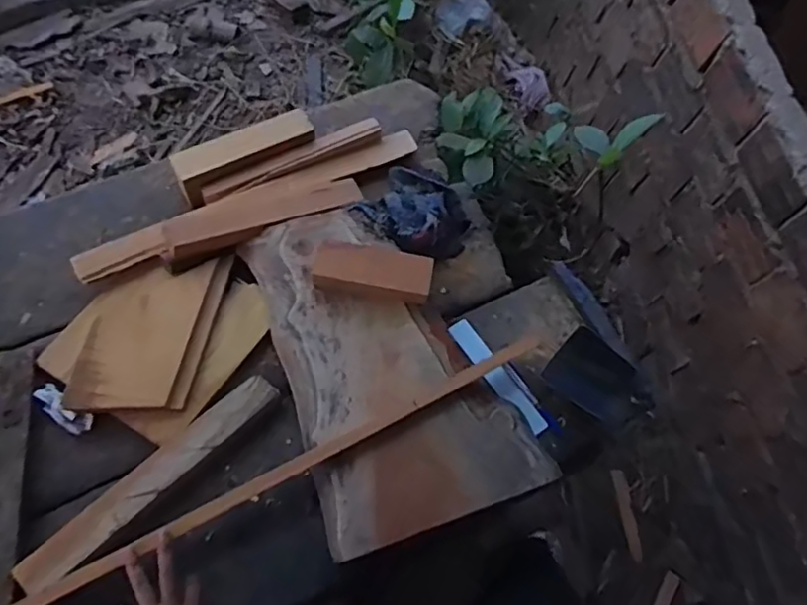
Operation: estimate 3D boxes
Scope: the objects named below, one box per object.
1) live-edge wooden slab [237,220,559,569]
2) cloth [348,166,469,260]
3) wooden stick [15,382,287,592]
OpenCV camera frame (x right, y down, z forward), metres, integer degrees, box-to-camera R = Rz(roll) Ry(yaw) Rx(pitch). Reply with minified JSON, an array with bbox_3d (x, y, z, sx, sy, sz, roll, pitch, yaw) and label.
[{"bbox_3d":[-0.017,0.067,0.782,0.276,0.029,0.430,-16,70,-14],"label":"live-edge wooden slab"},{"bbox_3d":[0.020,-0.133,0.910,0.162,0.048,0.138,37,67,9],"label":"cloth"},{"bbox_3d":[-0.296,0.208,0.718,0.339,0.026,0.052,-40,77,-21],"label":"wooden stick"}]

